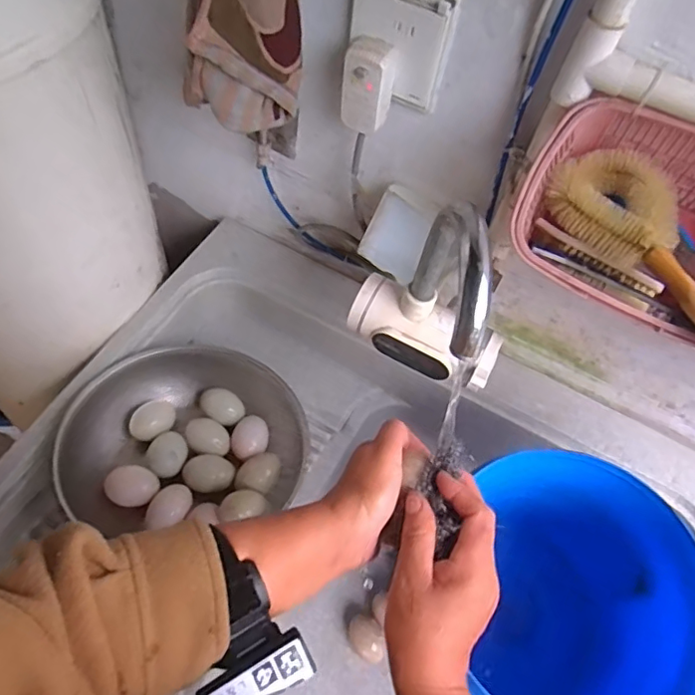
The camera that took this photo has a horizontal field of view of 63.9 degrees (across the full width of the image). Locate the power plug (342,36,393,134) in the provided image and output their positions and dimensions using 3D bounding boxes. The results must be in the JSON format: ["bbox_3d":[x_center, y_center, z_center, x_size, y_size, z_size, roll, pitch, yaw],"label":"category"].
[{"bbox_3d":[0.020,-0.246,0.522,0.042,0.078,0.035,18,57,8],"label":"power plug"}]

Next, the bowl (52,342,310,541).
[{"bbox_3d":[-0.180,0.107,0.658,0.258,0.065,0.245,2,56,-2],"label":"bowl"}]

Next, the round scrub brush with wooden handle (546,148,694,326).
[{"bbox_3d":[0.245,-0.057,0.408,0.066,0.040,0.245,-25,61,-19],"label":"round scrub brush with wooden handle"}]

